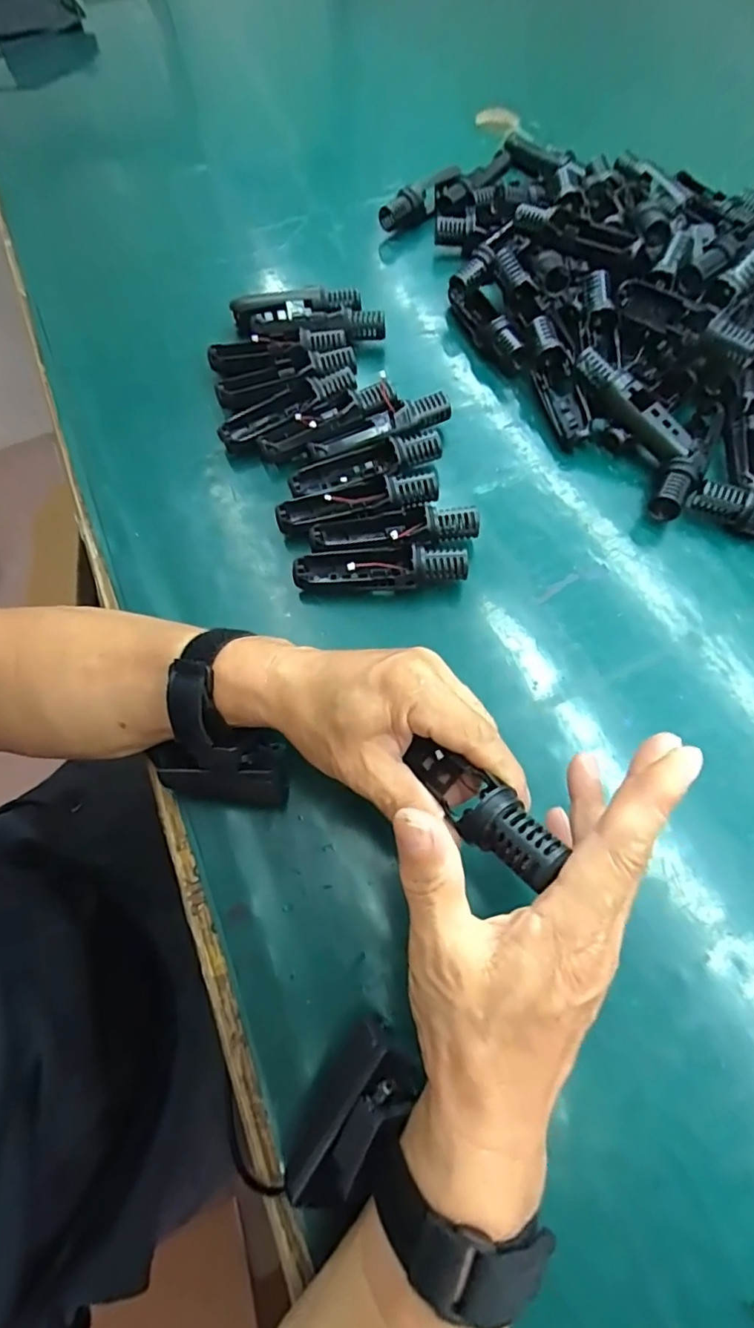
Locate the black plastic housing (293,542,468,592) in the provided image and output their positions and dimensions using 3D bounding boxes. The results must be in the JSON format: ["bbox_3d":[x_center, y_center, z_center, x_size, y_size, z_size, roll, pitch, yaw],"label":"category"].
[{"bbox_3d":[0.003,-0.069,0.390,0.120,0.028,0.026,1,65,2],"label":"black plastic housing"}]

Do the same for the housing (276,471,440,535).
[{"bbox_3d":[-0.014,-0.123,0.416,0.122,0.027,0.030,-9,65,-3],"label":"housing"}]

